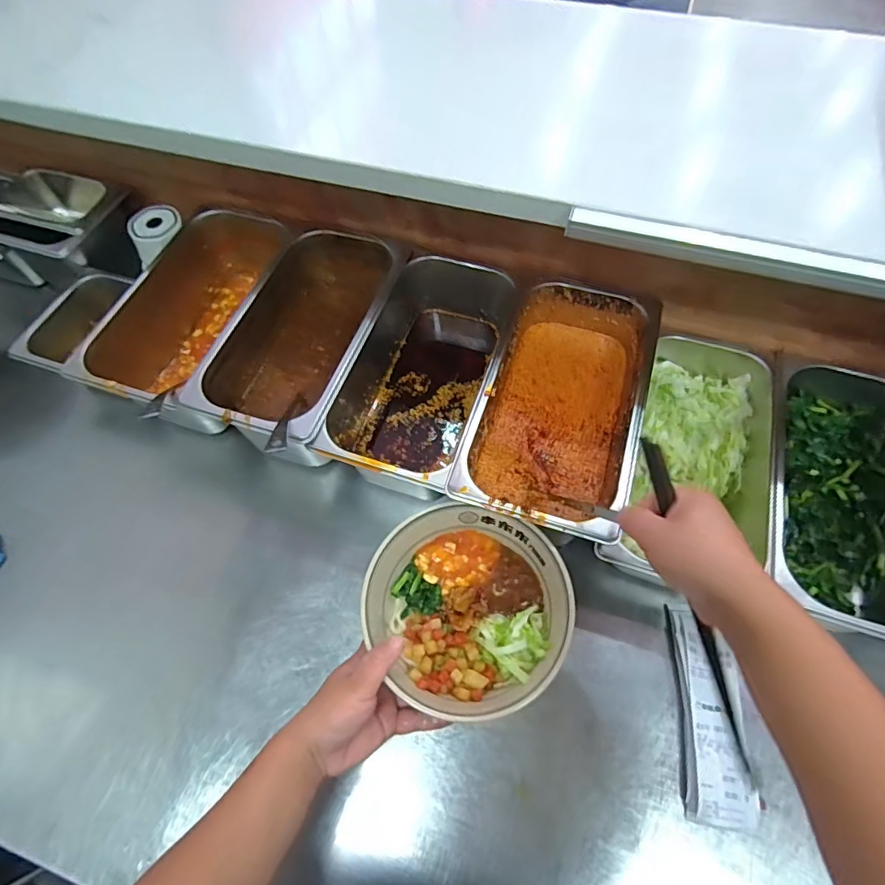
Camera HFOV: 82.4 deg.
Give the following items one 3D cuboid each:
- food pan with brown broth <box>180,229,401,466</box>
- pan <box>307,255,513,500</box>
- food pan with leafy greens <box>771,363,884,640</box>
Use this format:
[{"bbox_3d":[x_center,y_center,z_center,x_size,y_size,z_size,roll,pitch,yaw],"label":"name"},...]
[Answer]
[{"bbox_3d":[-0.173,-0.117,0.670,0.171,0.129,0.327,18,64,10],"label":"food pan with brown broth"},{"bbox_3d":[-0.015,-0.078,0.657,0.160,0.133,0.323,17,63,10],"label":"pan"},{"bbox_3d":[0.453,0.057,0.593,0.161,0.096,0.326,16,63,10],"label":"food pan with leafy greens"}]

